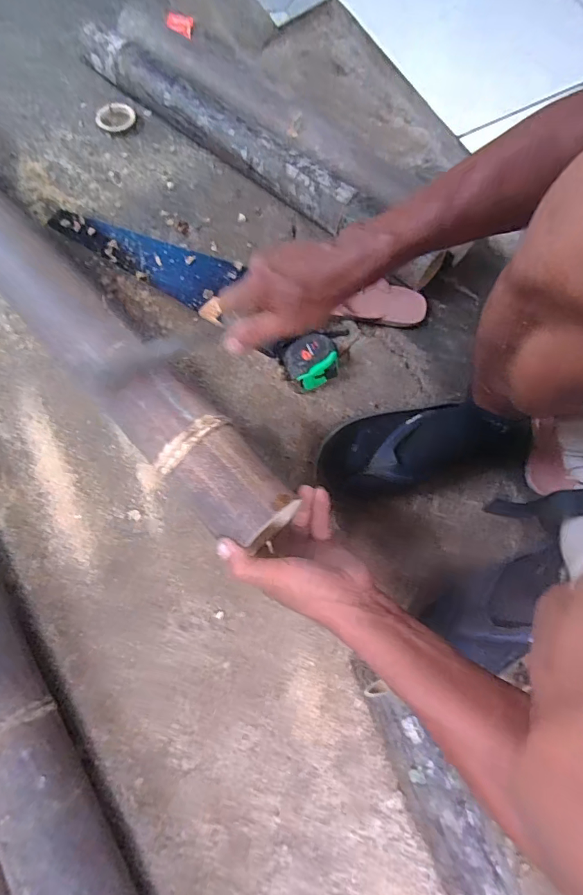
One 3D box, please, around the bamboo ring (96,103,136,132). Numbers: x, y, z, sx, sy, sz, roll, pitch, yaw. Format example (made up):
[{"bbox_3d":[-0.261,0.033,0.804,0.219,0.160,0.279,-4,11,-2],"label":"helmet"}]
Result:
[{"bbox_3d":[-0.317,-0.596,0.778,0.070,0.011,0.070,1,74,-2],"label":"bamboo ring"}]

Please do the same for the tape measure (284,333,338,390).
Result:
[{"bbox_3d":[0.029,-0.124,0.631,0.075,0.039,0.068,-17,75,-7],"label":"tape measure"}]

